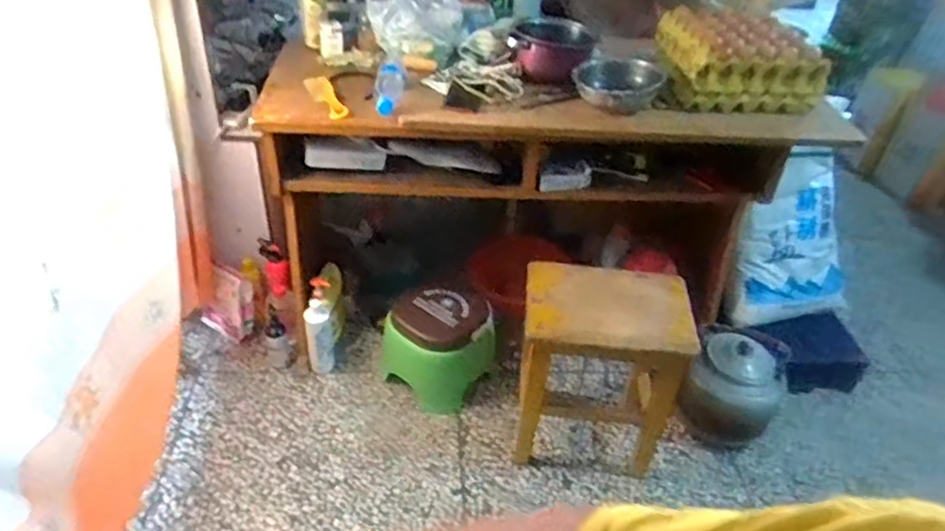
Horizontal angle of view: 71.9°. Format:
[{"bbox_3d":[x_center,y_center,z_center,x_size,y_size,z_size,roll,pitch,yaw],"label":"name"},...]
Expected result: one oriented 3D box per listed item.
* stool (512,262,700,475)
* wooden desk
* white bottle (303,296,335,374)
[{"bbox_3d":[0.297,0.262,1.592,0.370,0.473,0.239,7,39,3],"label":"stool"},{"bbox_3d":[0.195,-0.158,1.734,1.386,0.689,0.451,3,39,-2],"label":"wooden desk"},{"bbox_3d":[-0.414,0.191,1.783,0.077,0.220,0.077,-7,40,-14],"label":"white bottle"}]

